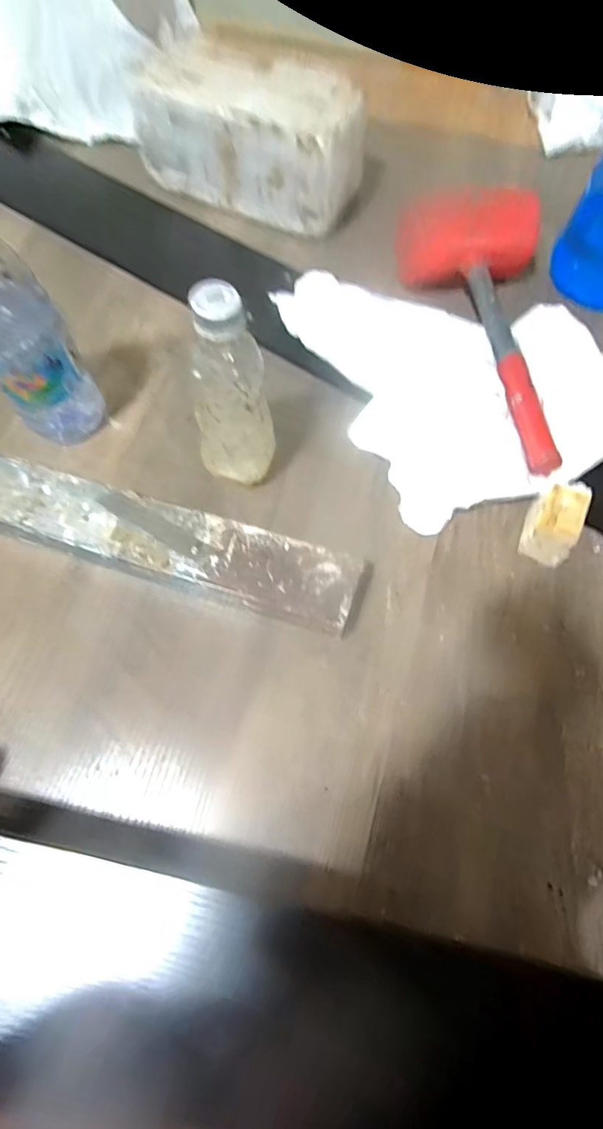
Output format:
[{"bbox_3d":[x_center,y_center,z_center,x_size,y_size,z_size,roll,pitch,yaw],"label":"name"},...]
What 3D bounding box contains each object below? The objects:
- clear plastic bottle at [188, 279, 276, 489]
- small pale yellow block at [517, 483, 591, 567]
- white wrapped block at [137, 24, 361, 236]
[{"bbox_3d":[-0.053,-0.114,0.362,0.059,0.167,0.046,-7,68,-4],"label":"clear plastic bottle"},{"bbox_3d":[0.202,-0.034,0.396,0.031,0.048,0.059,17,69,6],"label":"small pale yellow block"},{"bbox_3d":[-0.050,-0.447,0.511,0.228,0.088,0.108,26,70,9],"label":"white wrapped block"}]

